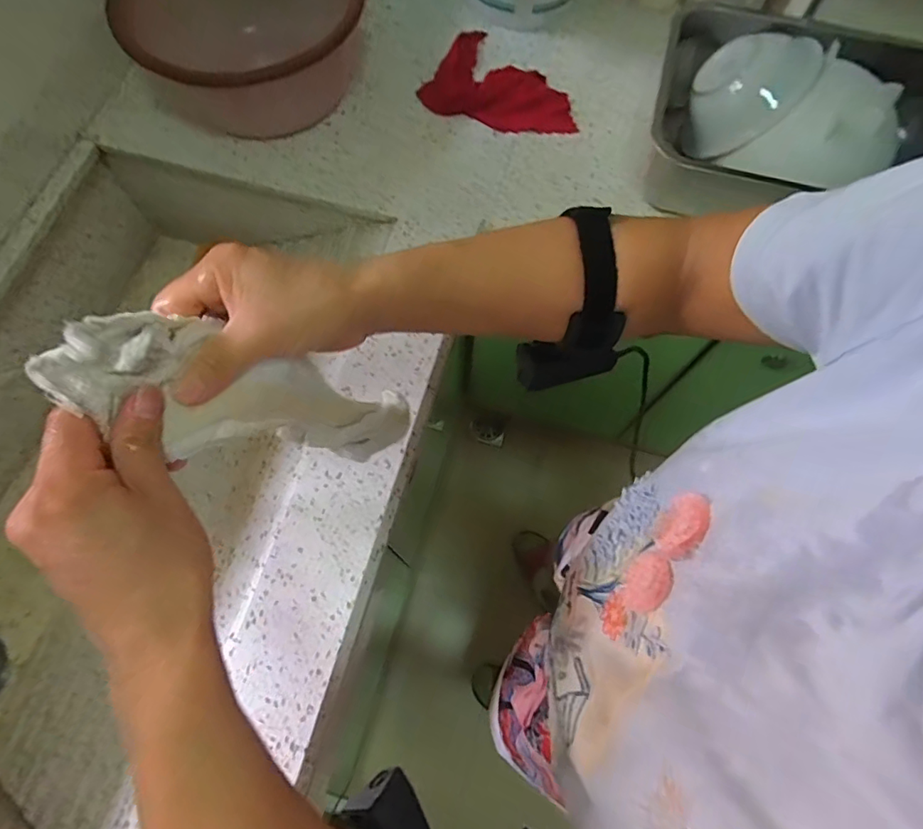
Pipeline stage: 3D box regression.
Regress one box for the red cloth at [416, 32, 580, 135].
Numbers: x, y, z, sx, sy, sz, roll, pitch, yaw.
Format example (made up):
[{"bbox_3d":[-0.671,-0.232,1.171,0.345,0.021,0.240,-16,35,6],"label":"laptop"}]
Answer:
[{"bbox_3d":[0.064,-0.486,0.756,0.217,0.025,0.173,13,69,3],"label":"red cloth"}]

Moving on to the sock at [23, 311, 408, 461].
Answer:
[{"bbox_3d":[-0.109,-0.006,0.308,0.036,0.224,0.054,-26,69,24],"label":"sock"}]

